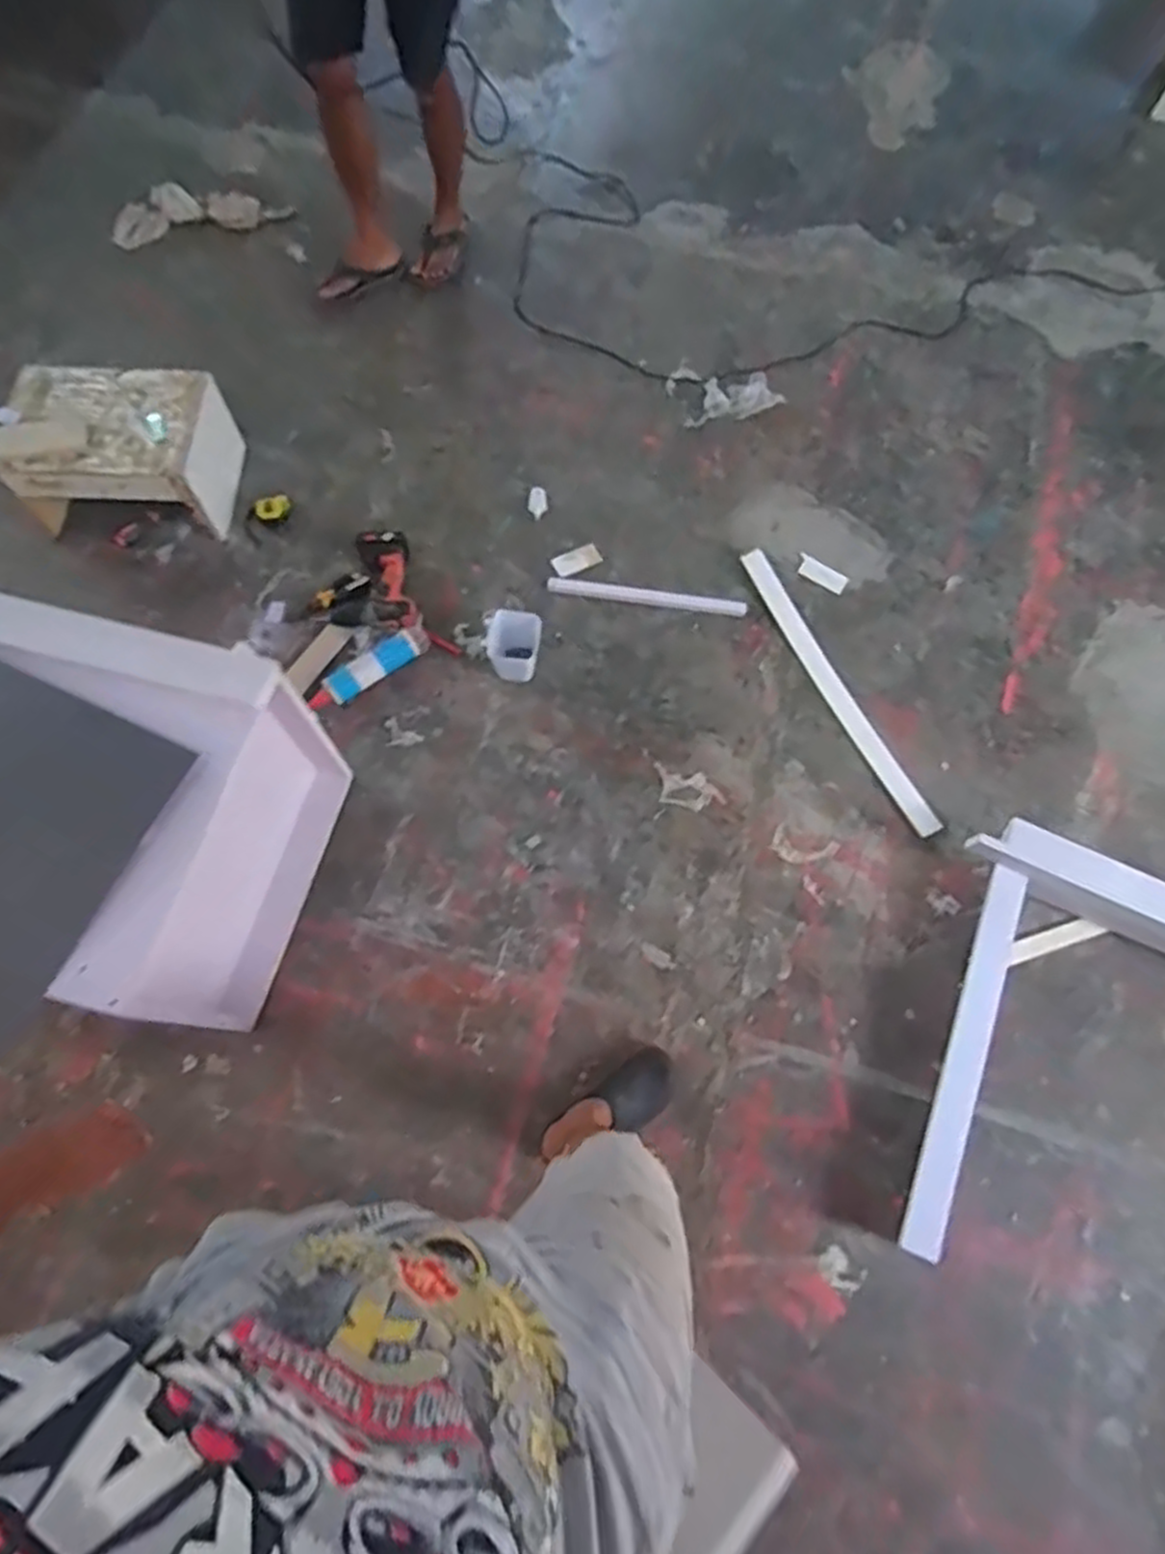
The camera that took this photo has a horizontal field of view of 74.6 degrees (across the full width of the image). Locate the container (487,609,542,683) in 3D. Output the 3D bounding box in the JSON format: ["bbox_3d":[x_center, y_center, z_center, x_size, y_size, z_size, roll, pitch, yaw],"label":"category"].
[{"bbox_3d":[-0.154,-0.300,1.761,0.106,0.131,0.139,12,70,1],"label":"container"}]

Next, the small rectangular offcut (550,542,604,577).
[{"bbox_3d":[-0.014,-0.542,1.915,0.119,0.013,0.061,-26,78,-3],"label":"small rectangular offcut"}]

